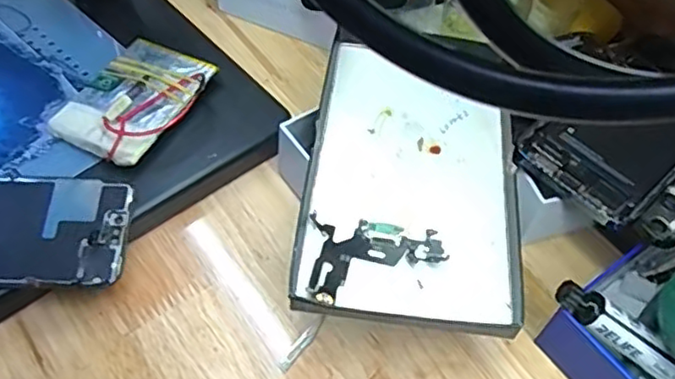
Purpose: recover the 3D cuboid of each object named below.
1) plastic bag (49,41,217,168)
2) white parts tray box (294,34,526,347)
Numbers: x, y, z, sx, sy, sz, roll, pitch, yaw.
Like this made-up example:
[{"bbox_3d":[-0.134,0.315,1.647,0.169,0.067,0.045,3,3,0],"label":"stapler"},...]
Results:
[{"bbox_3d":[-0.127,-0.059,0.401,0.067,0.014,0.095,25,56,13],"label":"plastic bag"},{"bbox_3d":[0.041,-0.010,0.352,0.111,0.017,0.183,7,53,1],"label":"white parts tray box"}]

